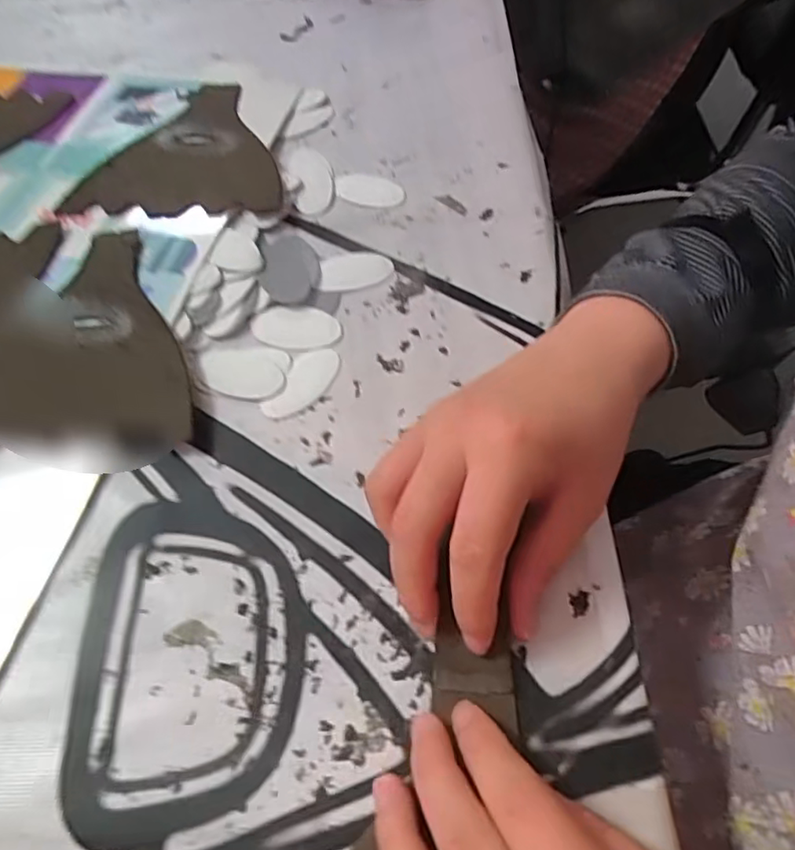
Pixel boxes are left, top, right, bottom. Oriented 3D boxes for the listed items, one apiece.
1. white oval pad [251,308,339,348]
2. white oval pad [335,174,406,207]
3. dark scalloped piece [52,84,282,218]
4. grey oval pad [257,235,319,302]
[{"bbox_3d":[-0.056,-0.054,0.335,0.048,0.004,0.025,2,60,6],"label":"white oval pad"},{"bbox_3d":[-0.018,-0.150,0.384,0.045,0.004,0.027,9,61,10],"label":"white oval pad"},{"bbox_3d":[-0.142,-0.189,0.408,0.137,0.011,0.138,-1,60,4],"label":"dark scalloped piece"},{"bbox_3d":[-0.063,-0.094,0.356,0.033,0.005,0.055,-2,60,3],"label":"grey oval pad"}]

